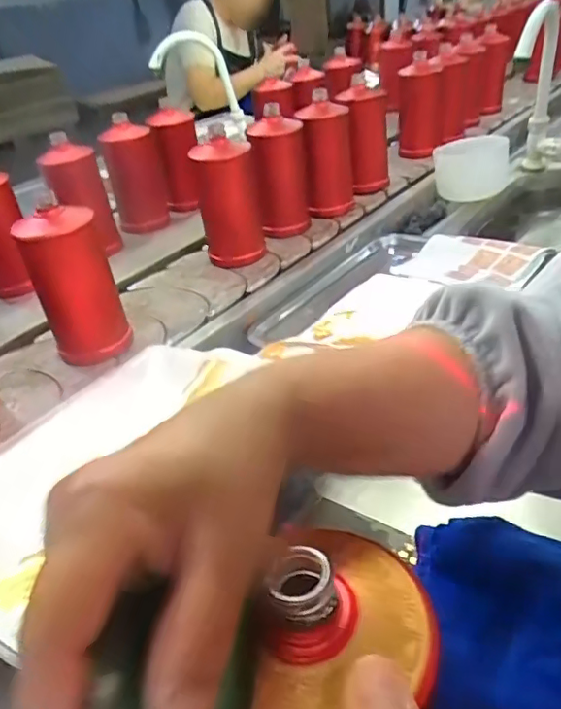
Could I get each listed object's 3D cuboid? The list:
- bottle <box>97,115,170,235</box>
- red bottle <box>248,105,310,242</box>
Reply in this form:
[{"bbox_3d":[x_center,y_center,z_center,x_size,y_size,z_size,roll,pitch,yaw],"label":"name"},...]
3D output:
[{"bbox_3d":[-0.249,-0.308,0.960,0.091,0.177,0.098,-16,35,-11],"label":"bottle"},{"bbox_3d":[0.001,-0.273,0.858,0.080,0.184,0.098,-8,34,1],"label":"red bottle"}]

